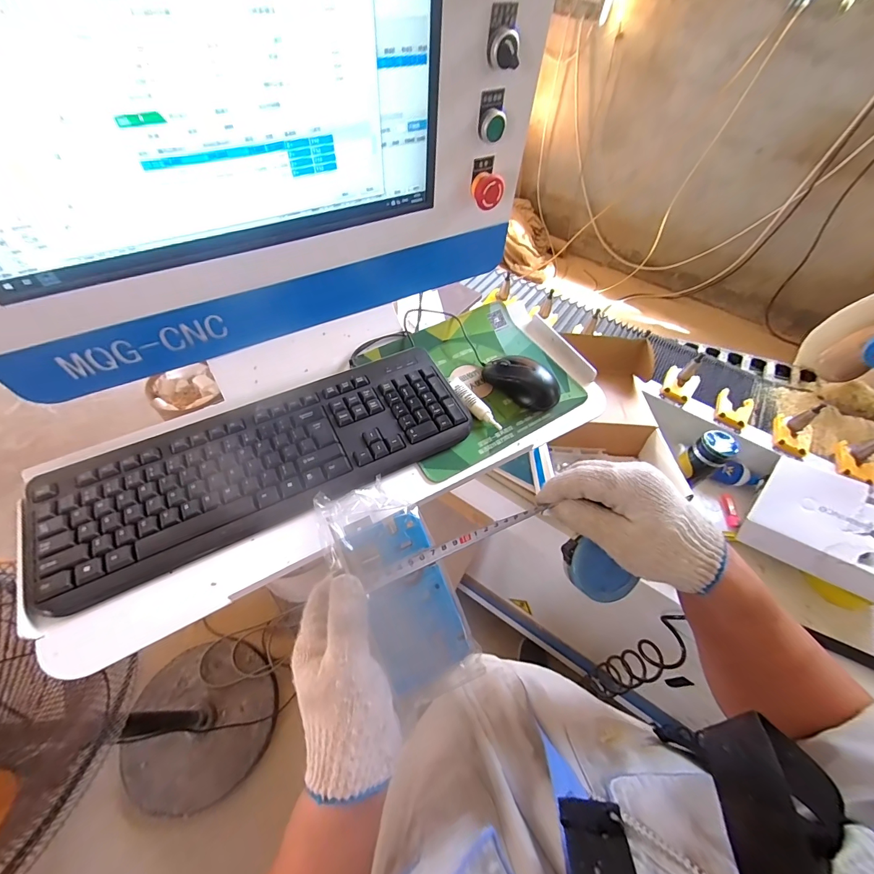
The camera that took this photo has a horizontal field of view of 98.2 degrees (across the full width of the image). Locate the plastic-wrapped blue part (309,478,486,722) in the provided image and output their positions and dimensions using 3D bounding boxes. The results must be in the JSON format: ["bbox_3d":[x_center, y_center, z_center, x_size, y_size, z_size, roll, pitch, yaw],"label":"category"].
[{"bbox_3d":[-0.031,0.123,0.312,0.076,0.027,0.177,-26,82,-22],"label":"plastic-wrapped blue part"}]

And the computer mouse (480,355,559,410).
[{"bbox_3d":[0.113,-0.077,0.500,0.103,0.037,0.053,35,58,18],"label":"computer mouse"}]

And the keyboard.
[{"bbox_3d":[-0.180,0.016,0.418,0.435,0.030,0.156,-22,59,-20],"label":"keyboard"}]

